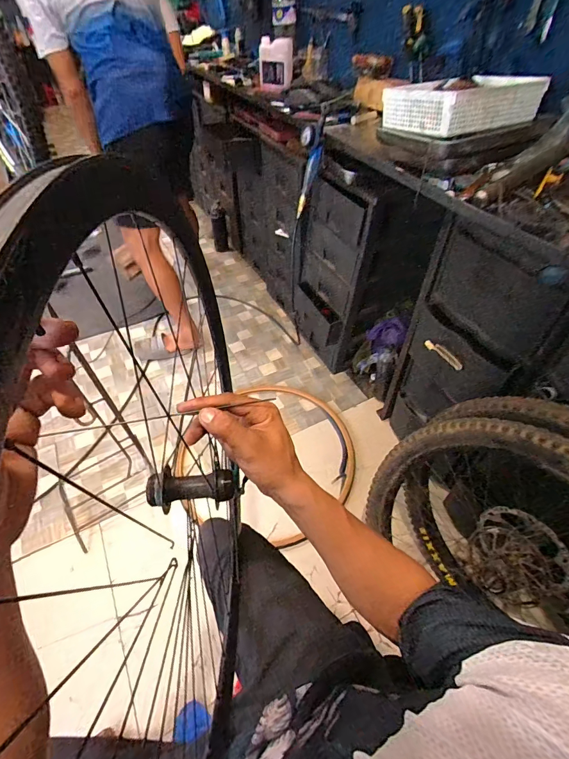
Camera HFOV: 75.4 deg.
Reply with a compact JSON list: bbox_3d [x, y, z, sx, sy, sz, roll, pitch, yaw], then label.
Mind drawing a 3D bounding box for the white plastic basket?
[{"bbox_3d":[0.443,-0.712,0.945,0.298,0.093,0.250,-24,53,-20],"label":"white plastic basket"}]

